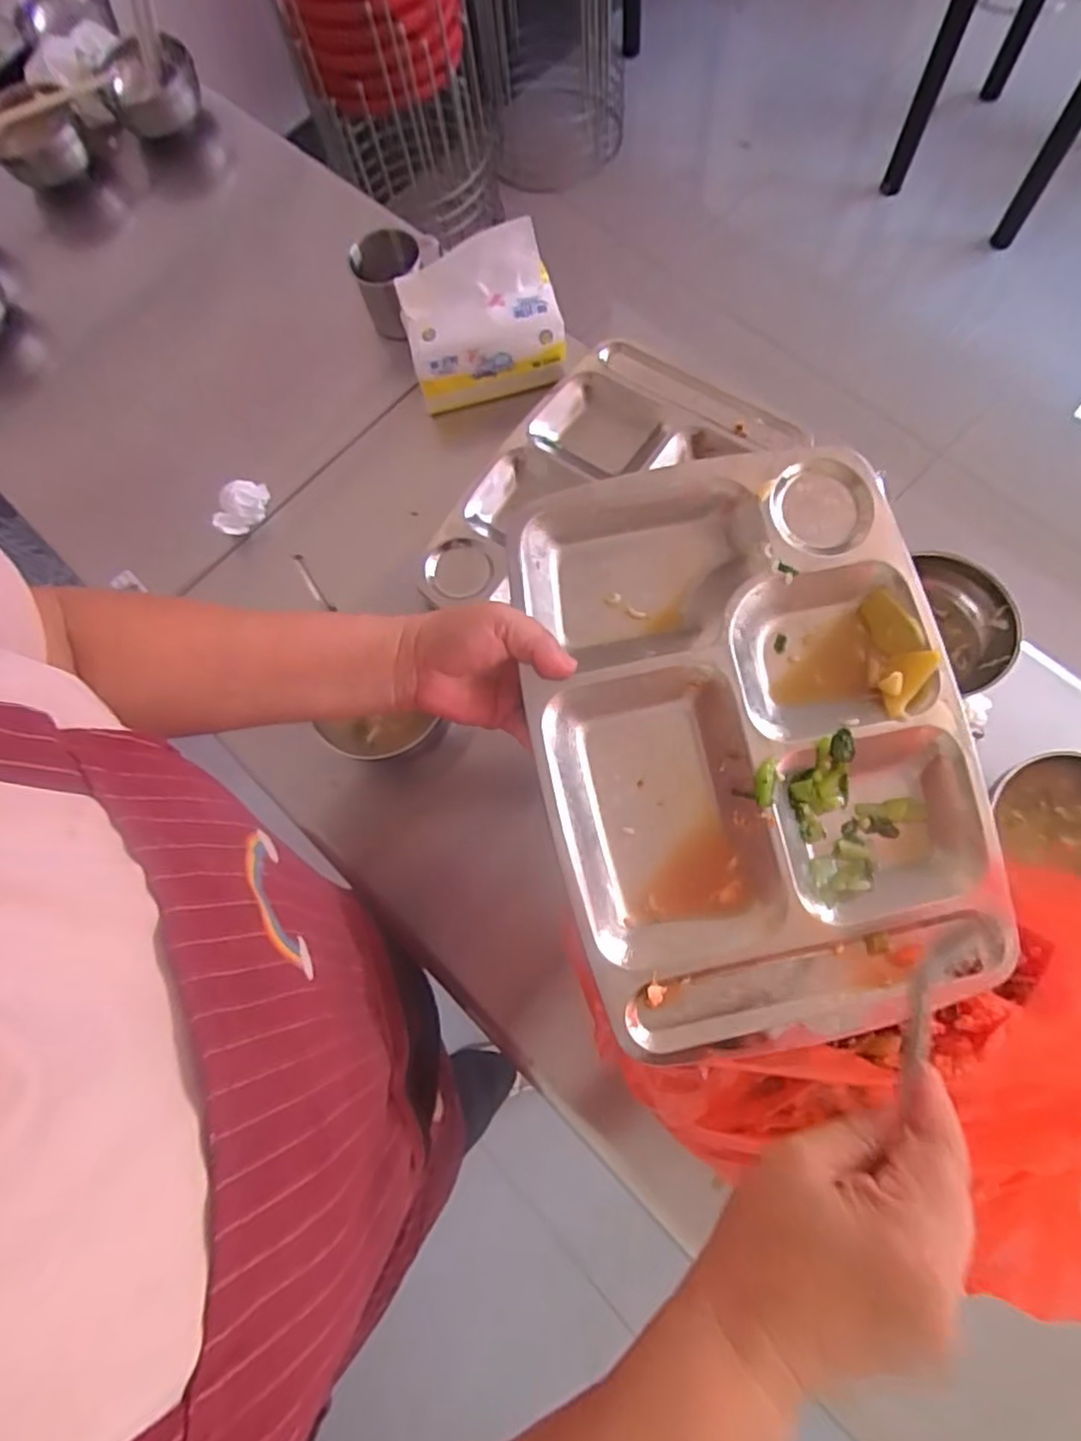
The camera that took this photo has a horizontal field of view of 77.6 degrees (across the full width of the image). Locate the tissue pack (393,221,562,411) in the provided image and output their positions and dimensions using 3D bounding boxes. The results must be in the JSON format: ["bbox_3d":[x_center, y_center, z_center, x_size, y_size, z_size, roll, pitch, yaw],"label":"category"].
[{"bbox_3d":[-0.060,-0.387,0.651,0.152,0.110,0.089,-11,73,-1],"label":"tissue pack"}]

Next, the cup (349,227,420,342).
[{"bbox_3d":[-0.159,-0.456,0.705,0.070,0.080,0.070,-1,73,2],"label":"cup"}]

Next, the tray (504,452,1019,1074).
[{"bbox_3d":[0.125,0.007,0.411,0.250,0.032,0.340,-17,80,-3],"label":"tray"}]

